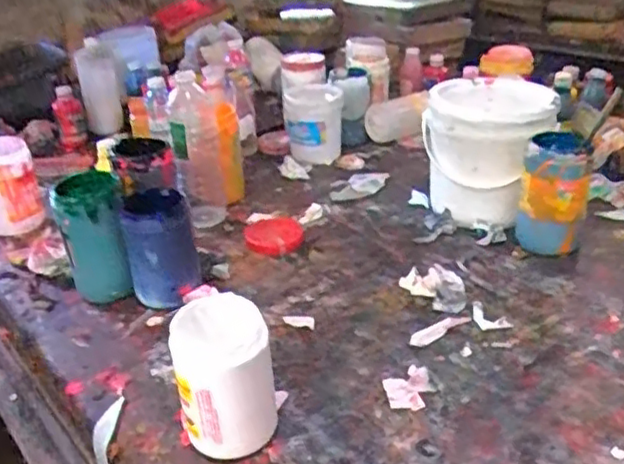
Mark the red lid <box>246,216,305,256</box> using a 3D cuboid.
[{"bbox_3d":[-0.062,0.002,1.075,0.091,0.011,0.113,-4,29,2],"label":"red lid"}]

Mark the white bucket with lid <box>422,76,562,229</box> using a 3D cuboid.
[{"bbox_3d":[0.296,-0.137,1.106,0.203,0.192,0.212,4,31,15],"label":"white bucket with lid"}]

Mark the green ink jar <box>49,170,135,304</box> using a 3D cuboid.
[{"bbox_3d":[-0.297,0.018,0.910,0.086,0.164,0.087,-13,30,-14],"label":"green ink jar"}]

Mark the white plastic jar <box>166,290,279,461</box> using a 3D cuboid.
[{"bbox_3d":[-0.087,0.152,0.670,0.095,0.157,0.080,-11,30,-11],"label":"white plastic jar"}]

